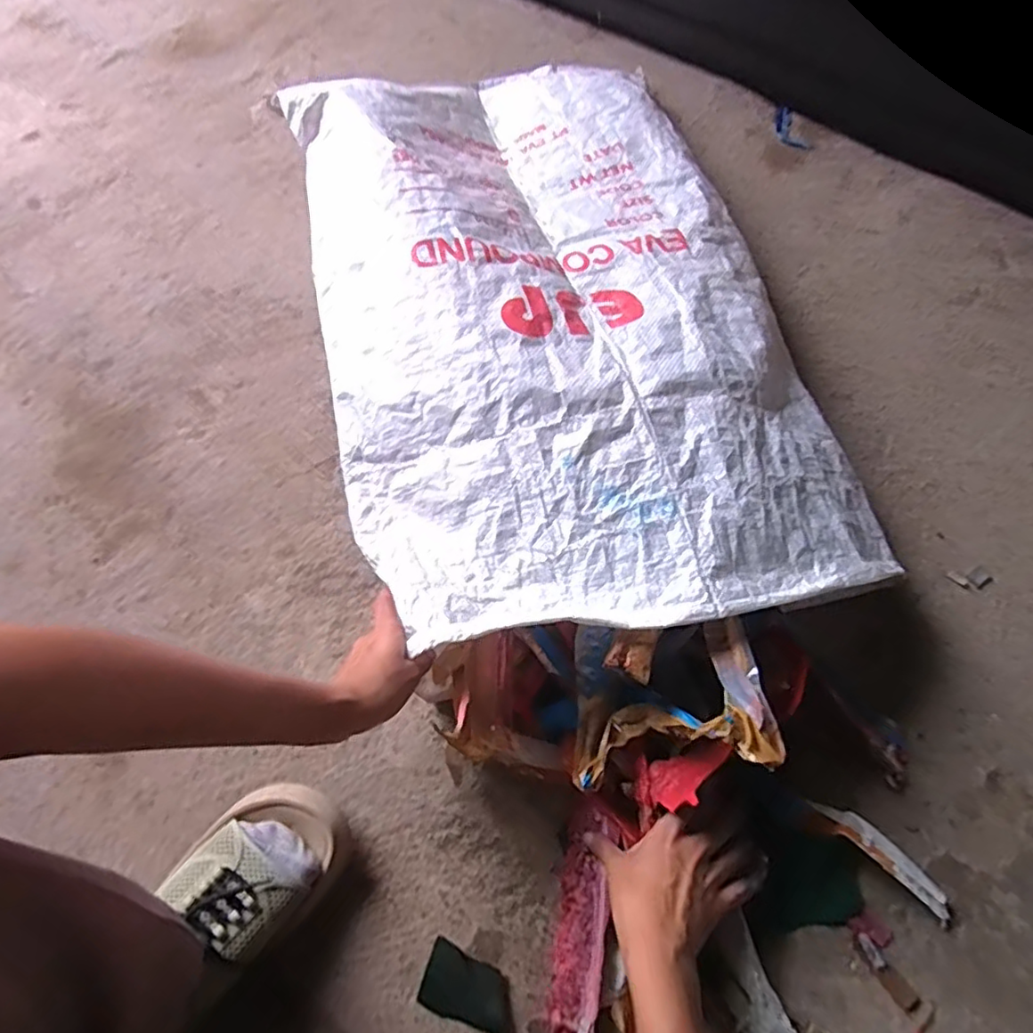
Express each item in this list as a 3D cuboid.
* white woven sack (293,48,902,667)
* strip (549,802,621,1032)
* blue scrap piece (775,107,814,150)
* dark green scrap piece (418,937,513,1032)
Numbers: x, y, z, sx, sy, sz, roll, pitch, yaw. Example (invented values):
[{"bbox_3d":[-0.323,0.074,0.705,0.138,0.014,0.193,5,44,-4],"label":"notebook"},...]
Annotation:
[{"bbox_3d":[0.025,-0.228,0.605,0.442,0.089,0.722,-14,66,-5],"label":"white woven sack"},{"bbox_3d":[0.052,0.324,0.468,0.041,0.011,0.170,2,67,21],"label":"strip"},{"bbox_3d":[0.387,-0.553,0.851,0.038,0.004,0.090,-10,66,-3],"label":"blue scrap piece"},{"bbox_3d":[-0.035,0.366,0.459,0.074,0.008,0.043,21,68,11],"label":"dark green scrap piece"}]

